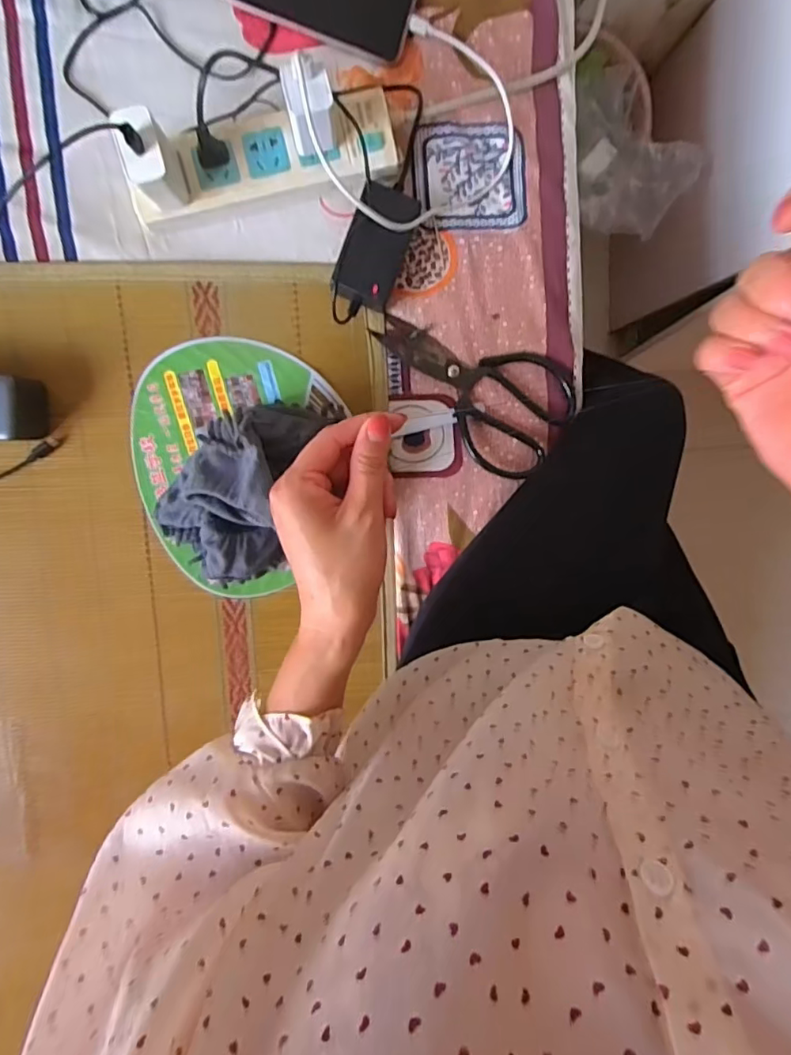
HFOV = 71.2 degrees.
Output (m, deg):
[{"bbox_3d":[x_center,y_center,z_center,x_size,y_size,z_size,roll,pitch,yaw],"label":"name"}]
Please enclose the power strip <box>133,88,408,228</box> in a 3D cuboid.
[{"bbox_3d":[-0.104,-0.299,0.454,0.223,0.038,0.063,-15,99,-2],"label":"power strip"}]

